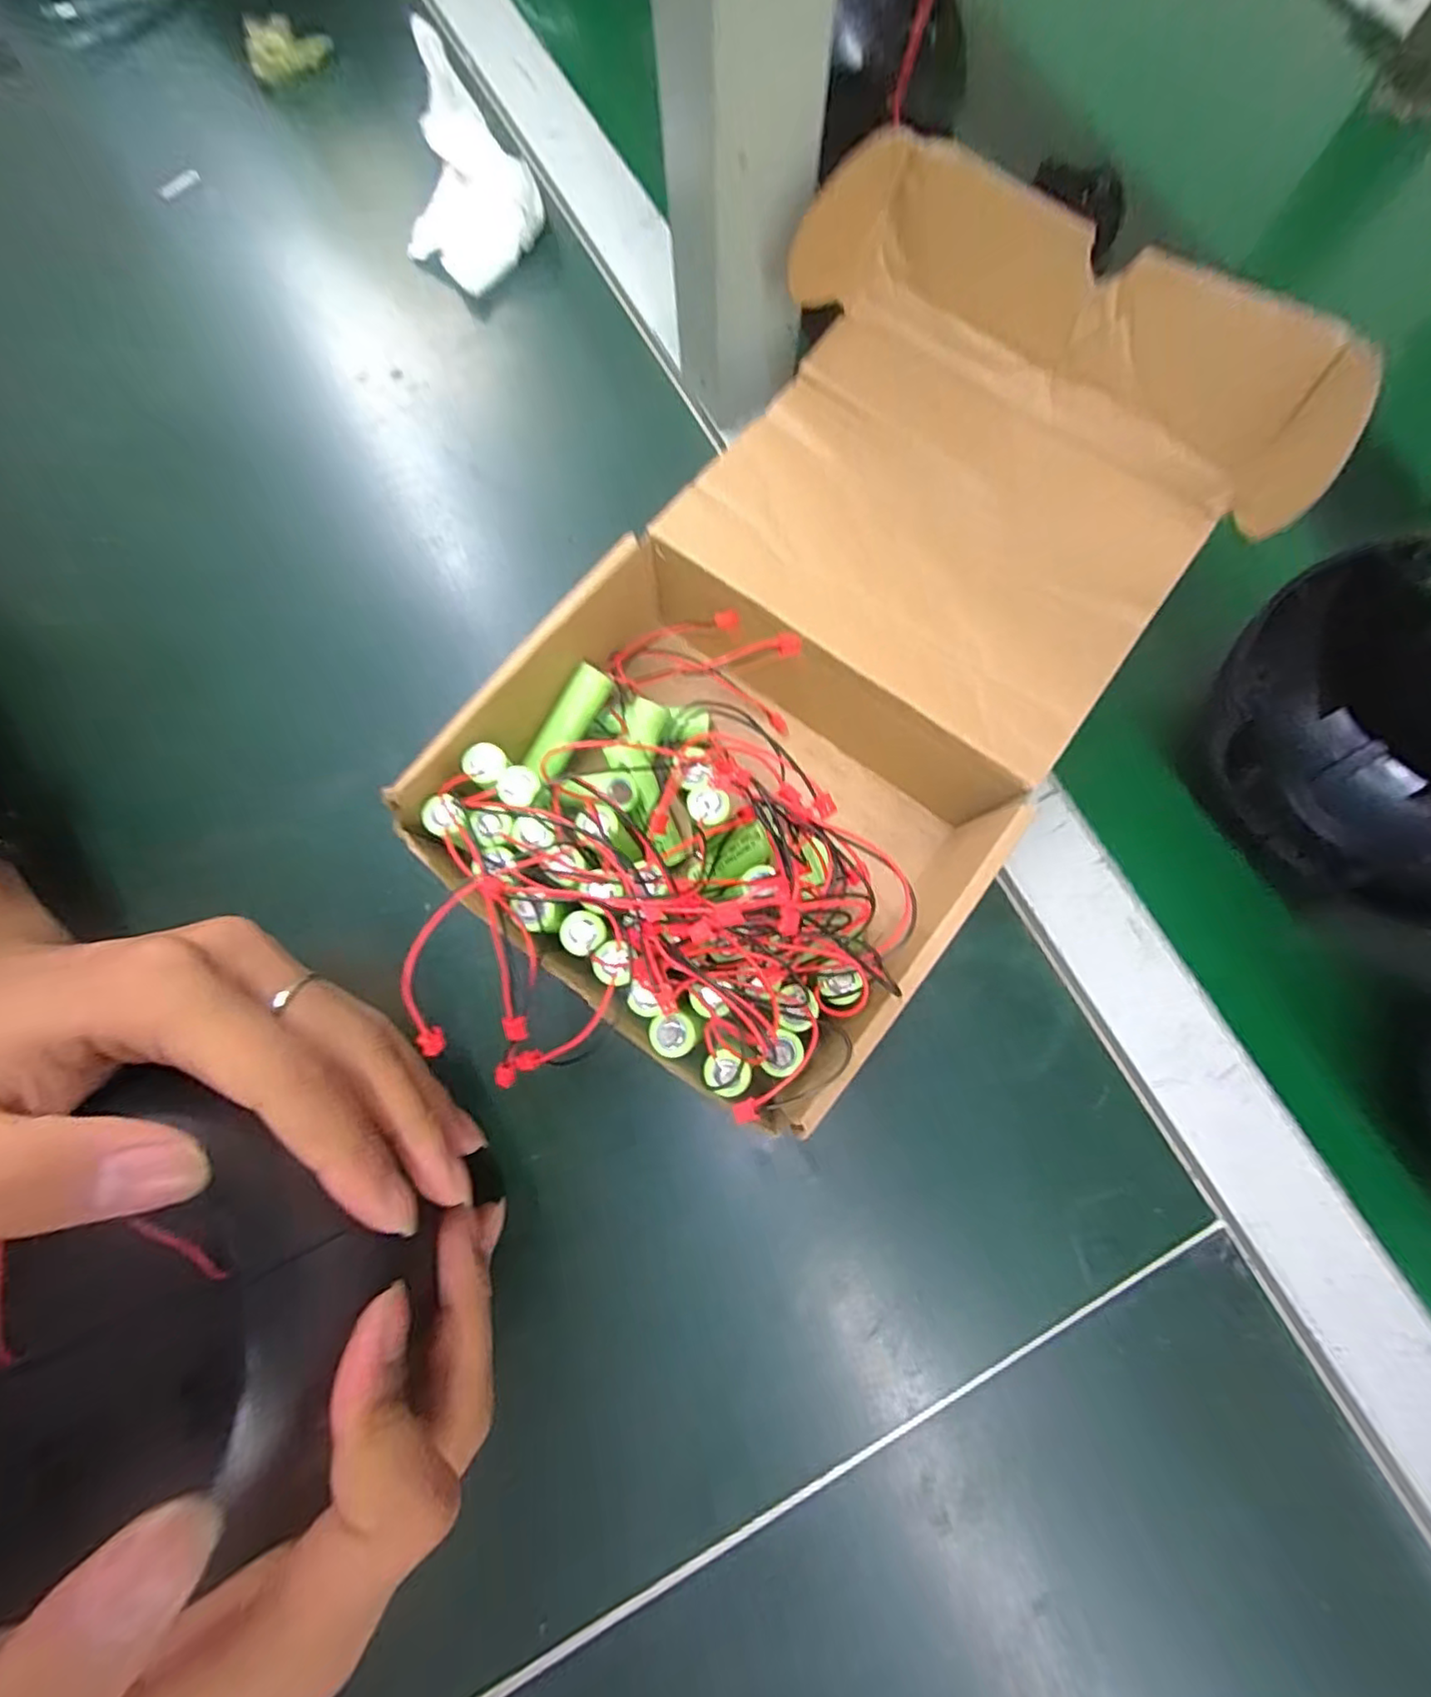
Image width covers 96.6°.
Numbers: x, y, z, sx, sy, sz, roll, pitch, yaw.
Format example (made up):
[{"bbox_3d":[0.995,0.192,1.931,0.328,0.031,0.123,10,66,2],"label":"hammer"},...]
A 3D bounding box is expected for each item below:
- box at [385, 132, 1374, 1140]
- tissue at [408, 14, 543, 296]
[{"bbox_3d":[0.039,-0.067,0.228,0.178,0.090,0.302,38,82,8],"label":"box"},{"bbox_3d":[-0.120,-0.319,0.300,0.062,0.054,0.063,36,82,8],"label":"tissue"}]

